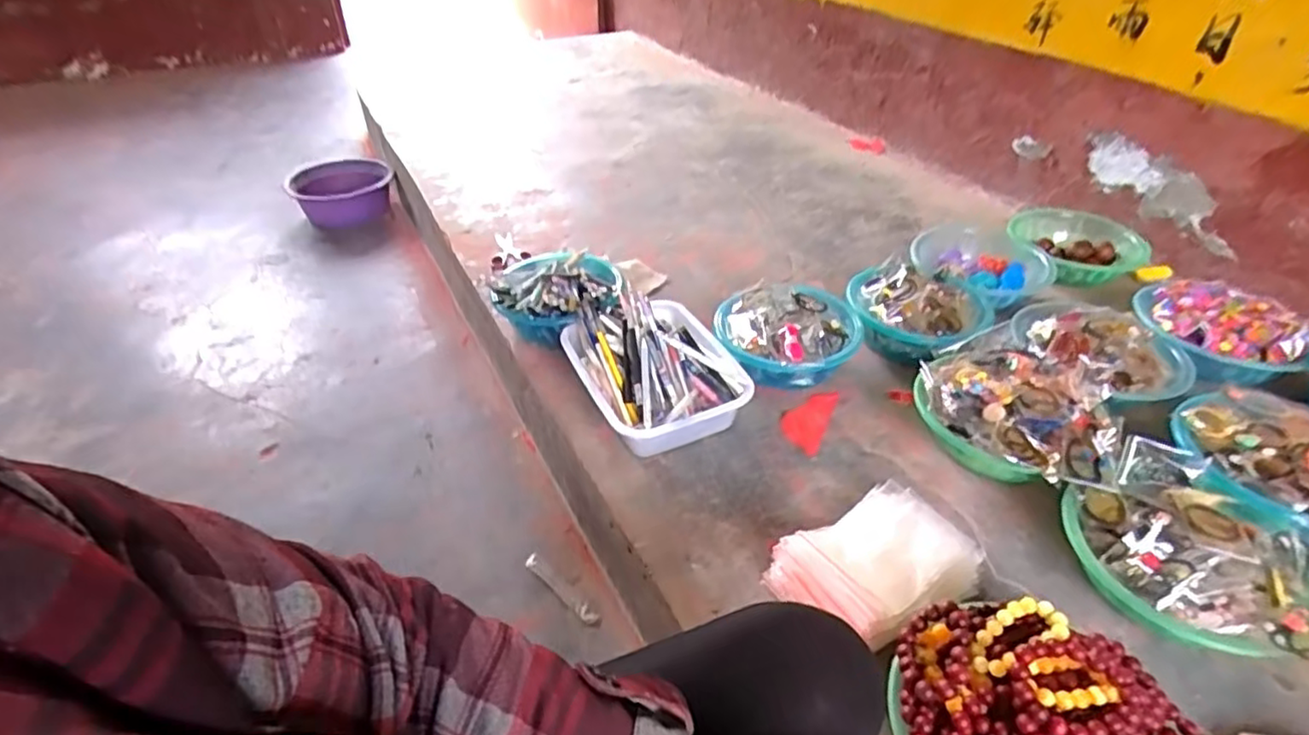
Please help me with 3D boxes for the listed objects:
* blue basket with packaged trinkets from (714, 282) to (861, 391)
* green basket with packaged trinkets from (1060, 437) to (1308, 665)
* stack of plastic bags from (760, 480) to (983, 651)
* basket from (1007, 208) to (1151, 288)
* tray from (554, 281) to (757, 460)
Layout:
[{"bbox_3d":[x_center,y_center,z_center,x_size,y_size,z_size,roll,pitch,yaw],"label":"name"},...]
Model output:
[{"bbox_3d":[0.204,-0.044,1.050,0.207,0.094,0.200,0,38,0],"label":"blue basket with packaged trinkets"},{"bbox_3d":[0.578,0.199,0.736,0.230,0.095,0.223,0,38,0],"label":"green basket with packaged trinkets"},{"bbox_3d":[0.246,0.219,0.744,0.223,0.074,0.142,-22,44,-26],"label":"stack of plastic bags"},{"bbox_3d":[0.783,-0.237,1.280,0.220,0.062,0.214,0,38,0],"label":"basket"},{"bbox_3d":[-0.004,-0.005,0.995,0.216,0.112,0.287,-14,40,-17],"label":"tray"}]

